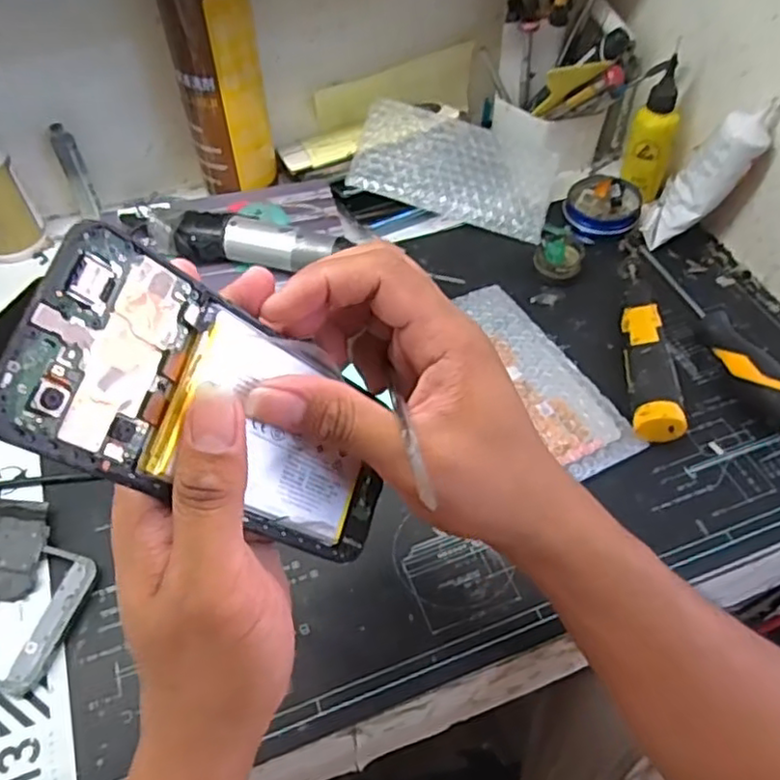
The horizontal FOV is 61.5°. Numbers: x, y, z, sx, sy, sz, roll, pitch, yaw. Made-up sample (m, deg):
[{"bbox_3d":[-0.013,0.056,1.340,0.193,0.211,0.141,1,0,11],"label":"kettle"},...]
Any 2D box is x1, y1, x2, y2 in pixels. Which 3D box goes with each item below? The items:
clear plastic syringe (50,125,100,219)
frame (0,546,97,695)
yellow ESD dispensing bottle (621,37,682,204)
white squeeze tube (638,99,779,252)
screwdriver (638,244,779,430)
[{"bbox_3d":[-0.261,-0.181,0.545,0.018,0.081,0.021,-17,55,-13],"label":"clear plastic syringe"},{"bbox_3d":[-0.258,0.113,0.377,0.168,0.011,0.077,13,54,10],"label":"frame"},{"bbox_3d":[0.224,-0.215,0.548,0.041,0.117,0.034,19,55,14],"label":"yellow ESD dispensing bottle"},{"bbox_3d":[0.244,-0.165,0.509,0.032,0.126,0.035,23,54,-8],"label":"white squeeze tube"},{"bbox_3d":[0.243,-0.049,0.479,0.036,0.029,0.187,-14,54,-10],"label":"screwdriver"}]

